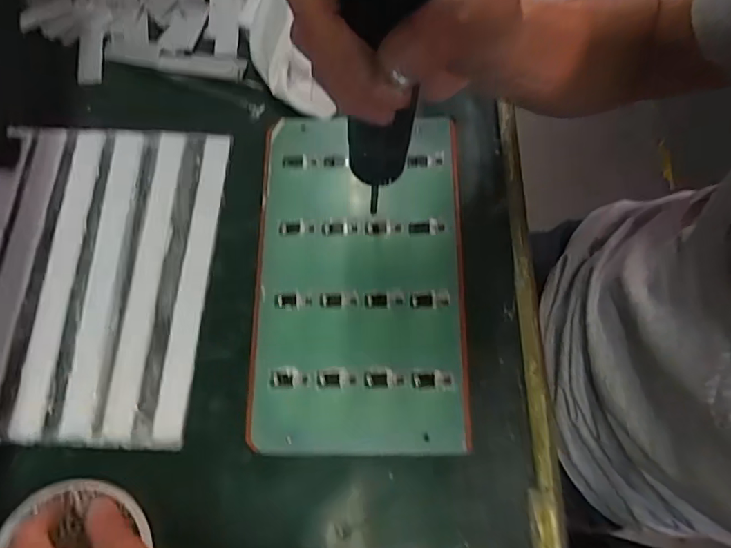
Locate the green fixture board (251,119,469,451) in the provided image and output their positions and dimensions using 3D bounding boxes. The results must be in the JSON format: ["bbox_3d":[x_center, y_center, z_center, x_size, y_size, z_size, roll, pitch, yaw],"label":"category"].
[{"bbox_3d":[-0.004,0.001,0.386,0.146,0.032,0.244,0,72,2],"label":"green fixture board"}]

